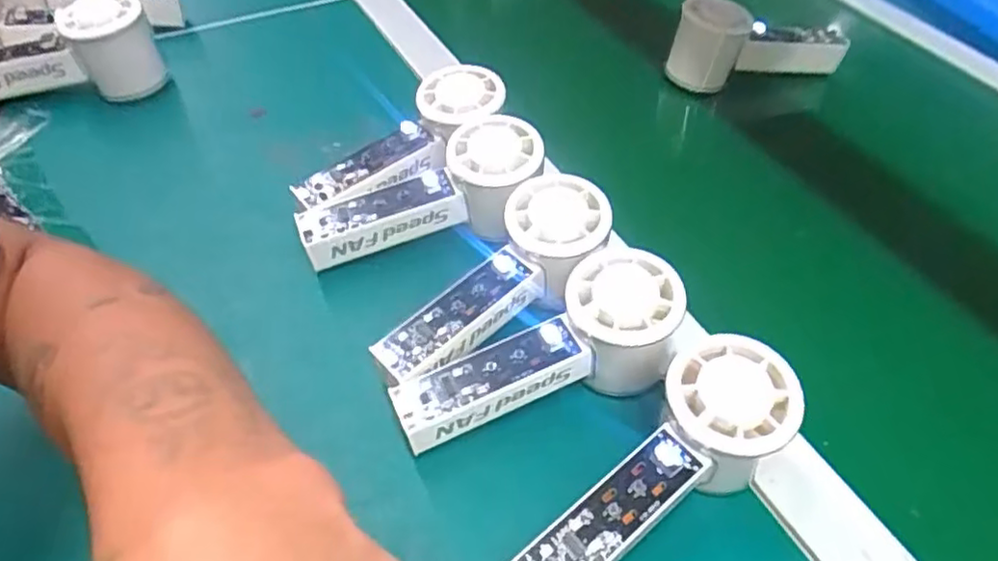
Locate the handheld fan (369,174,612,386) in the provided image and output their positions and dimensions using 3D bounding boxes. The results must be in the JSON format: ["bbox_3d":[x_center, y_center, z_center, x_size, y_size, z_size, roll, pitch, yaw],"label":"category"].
[{"bbox_3d":[0.002,0.005,0.360,0.151,0.046,0.055,-42,61,-17],"label":"handheld fan"}]

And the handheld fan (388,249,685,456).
[{"bbox_3d":[0.023,0.040,0.330,0.147,0.043,0.058,-25,52,-4],"label":"handheld fan"}]

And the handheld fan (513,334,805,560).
[{"bbox_3d":[0.069,0.090,0.300,0.150,0.051,0.051,-37,58,-16],"label":"handheld fan"}]

